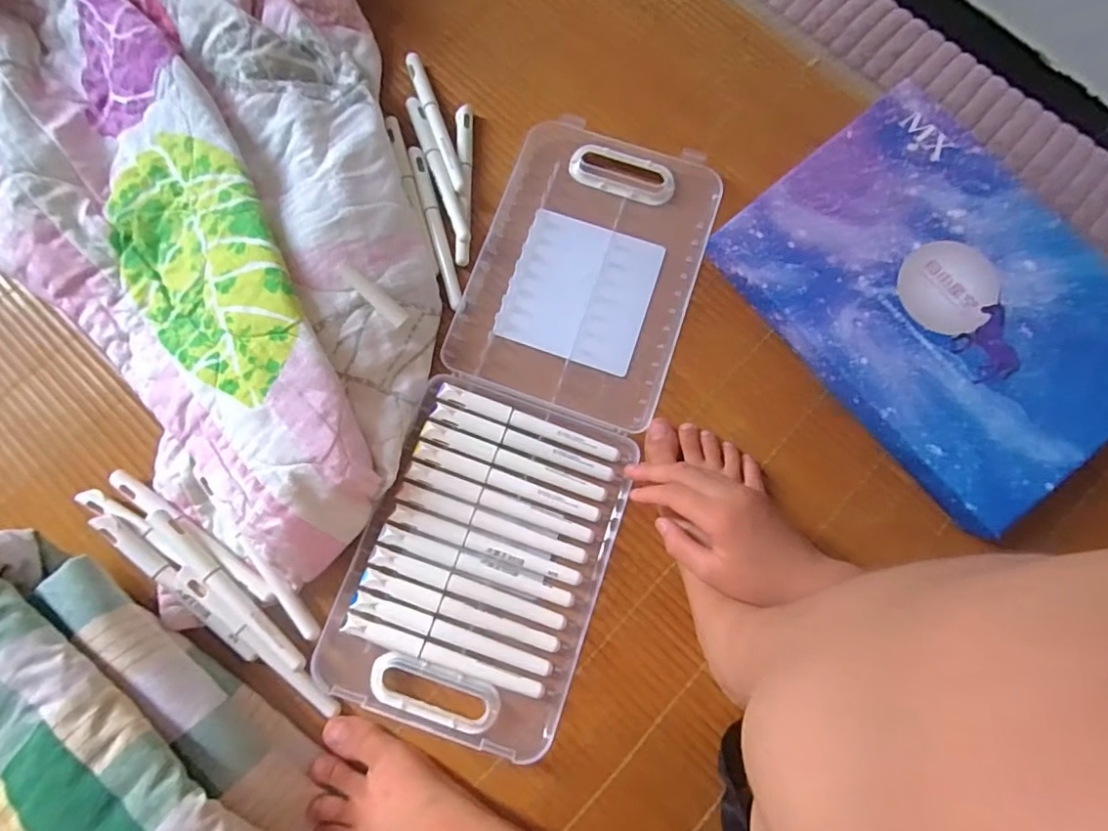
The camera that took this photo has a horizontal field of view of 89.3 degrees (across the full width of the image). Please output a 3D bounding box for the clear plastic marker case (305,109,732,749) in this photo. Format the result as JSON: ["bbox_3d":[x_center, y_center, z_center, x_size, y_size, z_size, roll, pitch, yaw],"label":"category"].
[{"bbox_3d":[-0.010,-0.008,0.397,0.155,0.027,0.432,18,76,4],"label":"clear plastic marker case"}]

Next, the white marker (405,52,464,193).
[{"bbox_3d":[-0.092,-0.226,0.430,0.013,0.011,0.127,-19,78,-7],"label":"white marker"}]

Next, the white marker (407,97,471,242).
[{"bbox_3d":[-0.087,-0.187,0.422,0.014,0.010,0.126,-20,79,-7],"label":"white marker"}]

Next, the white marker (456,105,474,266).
[{"bbox_3d":[-0.068,-0.177,0.424,0.012,0.010,0.128,-1,77,-3],"label":"white marker"}]

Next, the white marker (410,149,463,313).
[{"bbox_3d":[-0.089,-0.141,0.418,0.011,0.009,0.130,-14,78,-6],"label":"white marker"}]

